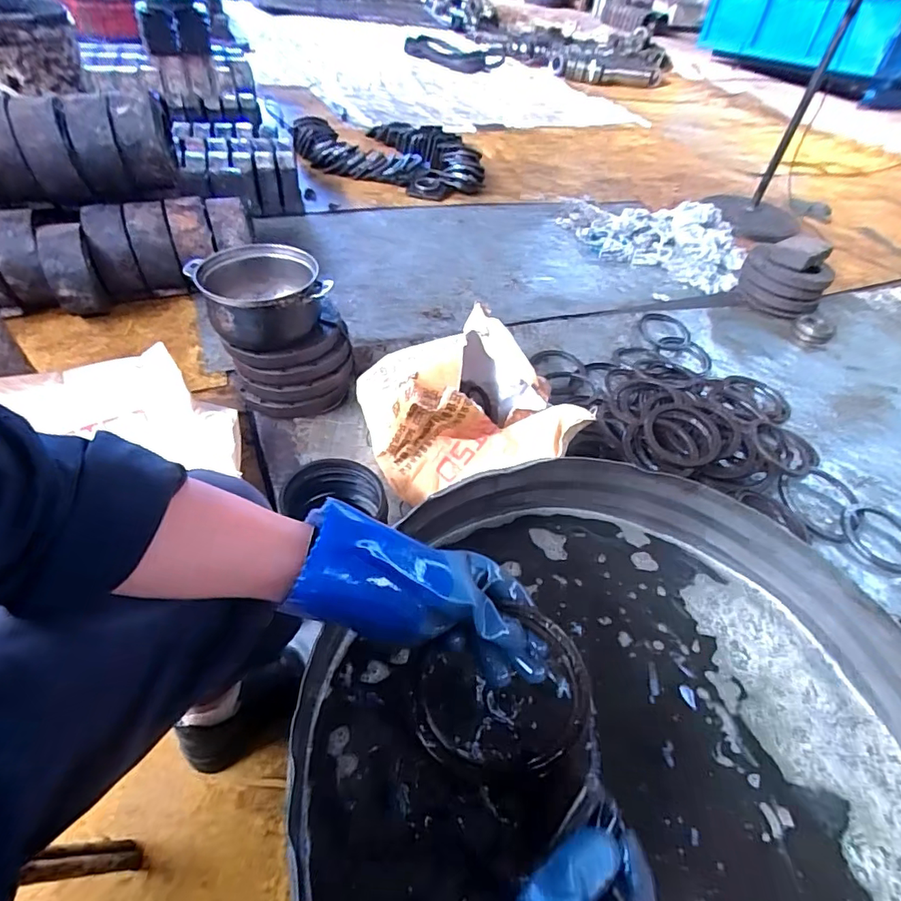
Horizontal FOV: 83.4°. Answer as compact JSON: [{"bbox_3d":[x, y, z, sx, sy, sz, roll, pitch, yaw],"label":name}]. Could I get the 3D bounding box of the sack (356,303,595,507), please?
[{"bbox_3d":[0.019,-0.099,0.965,0.343,0.176,0.321,-10,49,-16],"label":"sack"}]

